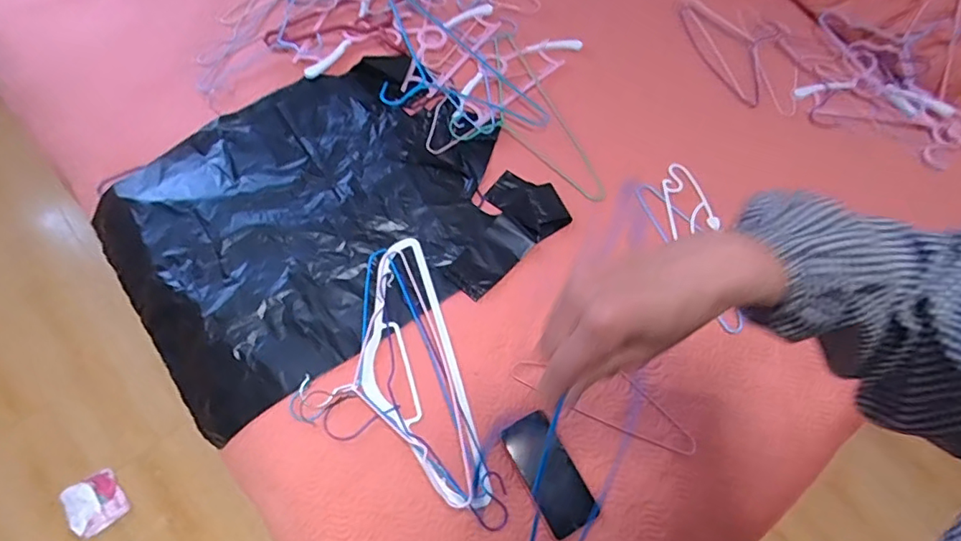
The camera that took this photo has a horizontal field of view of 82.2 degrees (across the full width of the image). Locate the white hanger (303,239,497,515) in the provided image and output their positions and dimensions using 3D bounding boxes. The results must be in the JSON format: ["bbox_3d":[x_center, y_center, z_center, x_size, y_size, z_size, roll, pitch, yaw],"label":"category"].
[{"bbox_3d":[-0.144,0.154,0.803,0.217,0.013,0.414,-15,65,-10],"label":"white hanger"}]

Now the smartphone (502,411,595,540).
[{"bbox_3d":[0.095,0.279,0.767,0.070,0.015,0.155,-28,71,-11],"label":"smartphone"}]

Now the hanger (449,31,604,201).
[{"bbox_3d":[0.057,-0.275,1.031,0.220,0.028,0.428,-22,69,-15],"label":"hanger"}]

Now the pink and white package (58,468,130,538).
[{"bbox_3d":[-0.837,0.502,1.195,0.110,0.019,0.123,-33,69,-17],"label":"pink and white package"}]

